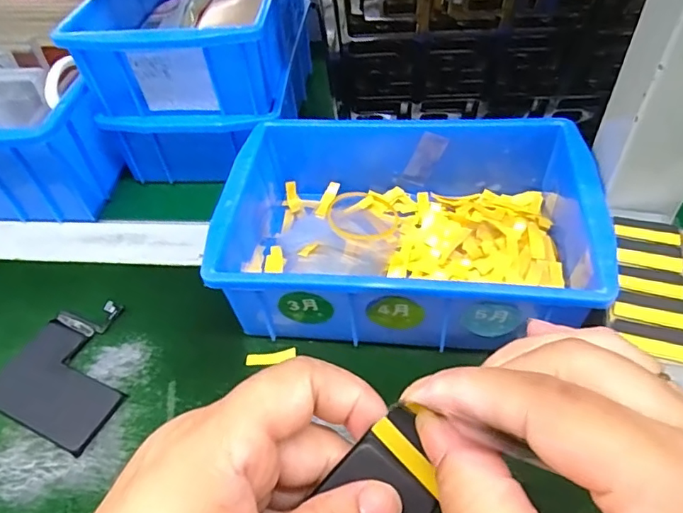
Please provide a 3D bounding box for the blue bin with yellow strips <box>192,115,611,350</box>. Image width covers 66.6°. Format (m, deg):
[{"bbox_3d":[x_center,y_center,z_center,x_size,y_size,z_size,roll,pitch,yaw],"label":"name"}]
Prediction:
[{"bbox_3d":[0.037,-0.016,0.307,0.200,0.067,0.136,3,49,8],"label":"blue bin with yellow strips"}]

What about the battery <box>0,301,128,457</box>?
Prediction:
[{"bbox_3d":[-0.153,0.061,0.297,0.070,0.007,0.079,17,52,20],"label":"battery"}]

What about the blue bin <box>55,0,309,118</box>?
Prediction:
[{"bbox_3d":[-0.104,-0.182,0.393,0.128,0.062,0.193,1,48,6],"label":"blue bin"}]

